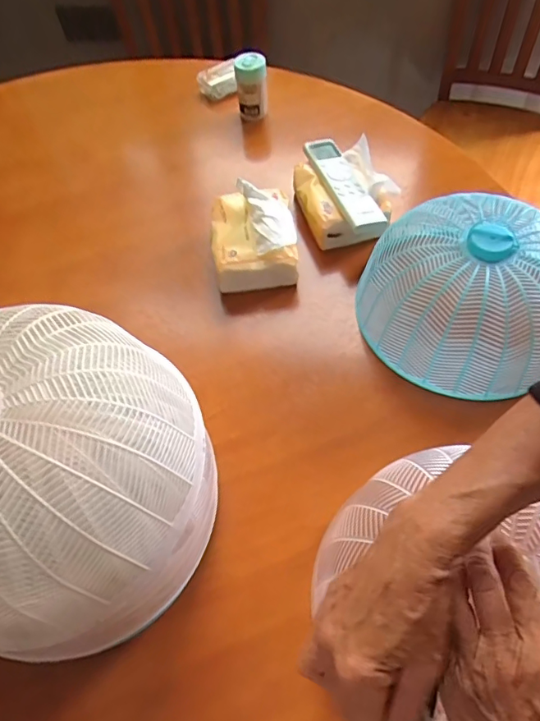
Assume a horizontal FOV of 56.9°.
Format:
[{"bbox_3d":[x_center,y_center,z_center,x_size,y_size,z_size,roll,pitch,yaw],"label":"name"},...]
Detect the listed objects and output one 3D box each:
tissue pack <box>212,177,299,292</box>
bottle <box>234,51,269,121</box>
[{"bbox_3d":[-0.020,-0.155,0.617,0.105,0.073,0.130,-5,58,2],"label":"tissue pack"},{"bbox_3d":[-0.028,-0.437,0.791,0.051,0.087,0.041,-4,59,2],"label":"bottle"}]

